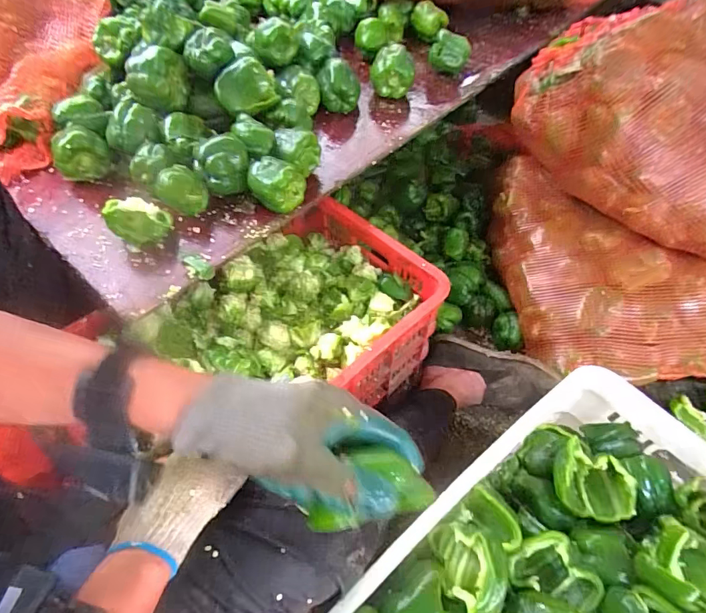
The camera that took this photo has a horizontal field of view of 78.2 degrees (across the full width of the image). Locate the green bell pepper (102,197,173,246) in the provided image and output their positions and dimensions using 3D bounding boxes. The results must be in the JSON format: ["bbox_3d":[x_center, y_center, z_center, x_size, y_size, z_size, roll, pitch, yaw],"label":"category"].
[{"bbox_3d":[-0.293,-0.115,0.595,0.074,0.056,0.057,-7,54,-6],"label":"green bell pepper"}]

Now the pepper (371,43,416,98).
[{"bbox_3d":[0.076,-0.462,0.856,0.080,0.079,0.080,-2,54,-2],"label":"pepper"}]

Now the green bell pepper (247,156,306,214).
[{"bbox_3d":[-0.115,-0.179,0.646,0.083,0.061,0.066,23,57,15],"label":"green bell pepper"}]

